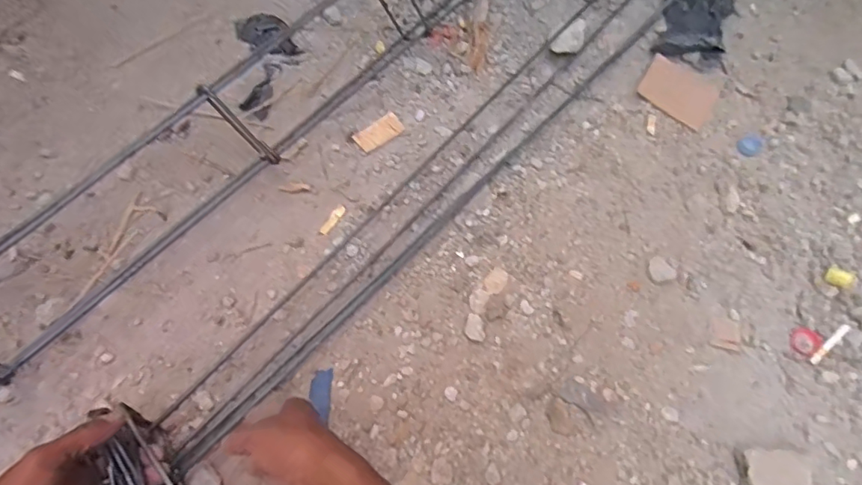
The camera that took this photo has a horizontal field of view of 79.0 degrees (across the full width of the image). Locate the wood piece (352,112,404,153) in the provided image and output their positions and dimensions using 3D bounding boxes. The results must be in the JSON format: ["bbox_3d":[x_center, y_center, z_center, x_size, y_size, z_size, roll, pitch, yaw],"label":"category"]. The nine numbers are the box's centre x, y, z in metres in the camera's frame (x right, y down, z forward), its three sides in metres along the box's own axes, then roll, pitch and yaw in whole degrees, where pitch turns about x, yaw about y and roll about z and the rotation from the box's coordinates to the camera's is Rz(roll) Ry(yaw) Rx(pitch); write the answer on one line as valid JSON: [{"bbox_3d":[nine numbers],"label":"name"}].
[{"bbox_3d":[-0.071,-0.151,0.716,0.067,0.004,0.034,-34,71,-17],"label":"wood piece"}]

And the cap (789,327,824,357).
[{"bbox_3d":[0.455,0.120,0.636,0.039,0.004,0.033,-35,71,-17],"label":"cap"}]

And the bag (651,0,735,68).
[{"bbox_3d":[0.456,-0.437,0.868,0.113,0.051,0.327,19,65,6],"label":"bag"}]

